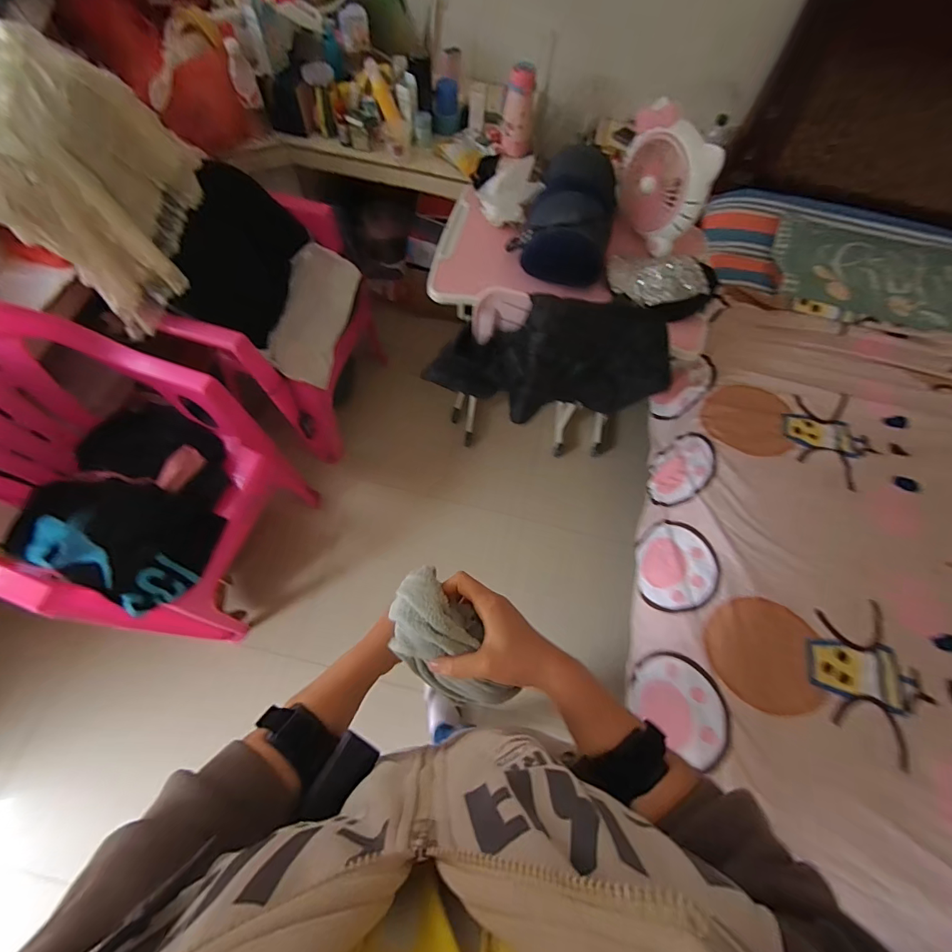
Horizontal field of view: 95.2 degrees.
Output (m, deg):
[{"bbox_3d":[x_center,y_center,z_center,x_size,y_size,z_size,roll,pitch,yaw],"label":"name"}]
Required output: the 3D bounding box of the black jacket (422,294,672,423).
[{"bbox_3d":[0.159,-0.244,0.961,0.510,0.267,0.159,4,66,-2],"label":"black jacket"}]

